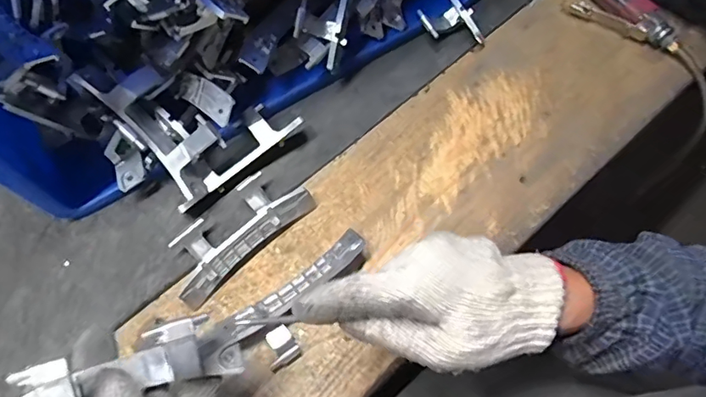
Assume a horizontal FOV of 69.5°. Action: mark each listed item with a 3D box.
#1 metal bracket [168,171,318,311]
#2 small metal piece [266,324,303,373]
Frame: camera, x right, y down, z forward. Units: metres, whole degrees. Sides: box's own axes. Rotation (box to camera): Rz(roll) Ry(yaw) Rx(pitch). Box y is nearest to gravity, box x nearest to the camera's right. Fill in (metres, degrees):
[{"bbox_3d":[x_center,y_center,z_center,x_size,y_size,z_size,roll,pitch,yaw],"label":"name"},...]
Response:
[{"bbox_3d":[-0.113,0.031,0.492,0.150,0.031,0.060,-42,73,-16],"label":"metal bracket"},{"bbox_3d":[-0.066,0.135,0.460,0.030,0.008,0.032,-32,71,-13],"label":"small metal piece"}]

